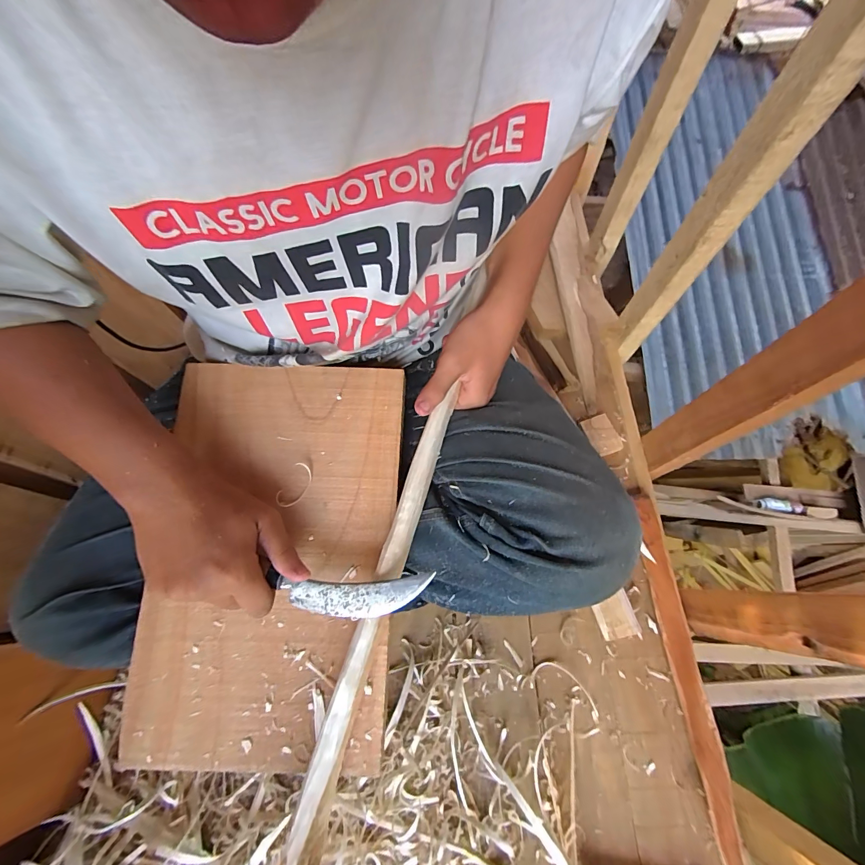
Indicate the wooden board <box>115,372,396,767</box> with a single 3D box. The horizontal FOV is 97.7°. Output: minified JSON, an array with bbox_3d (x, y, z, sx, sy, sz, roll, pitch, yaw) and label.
[{"bbox_3d":[-0.134,0.097,0.322,0.197,0.006,0.323,3,77,-1],"label":"wooden board"}]

